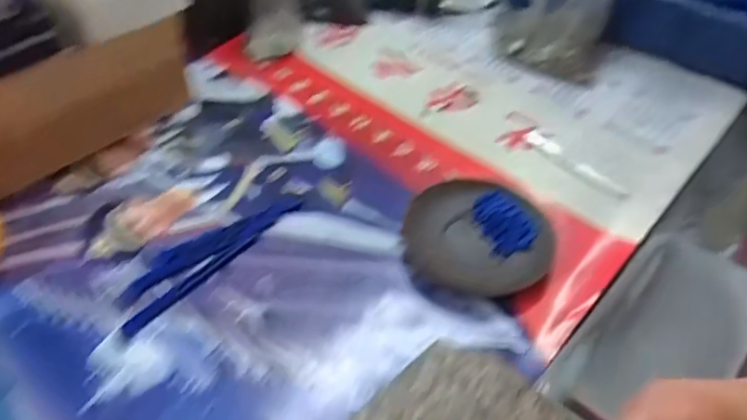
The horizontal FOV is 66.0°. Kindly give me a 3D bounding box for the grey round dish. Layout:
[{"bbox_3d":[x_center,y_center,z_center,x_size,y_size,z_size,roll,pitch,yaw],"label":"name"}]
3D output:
[{"bbox_3d":[0.083,0.017,0.453,0.112,0.014,0.102,1,47,-1],"label":"grey round dish"}]

